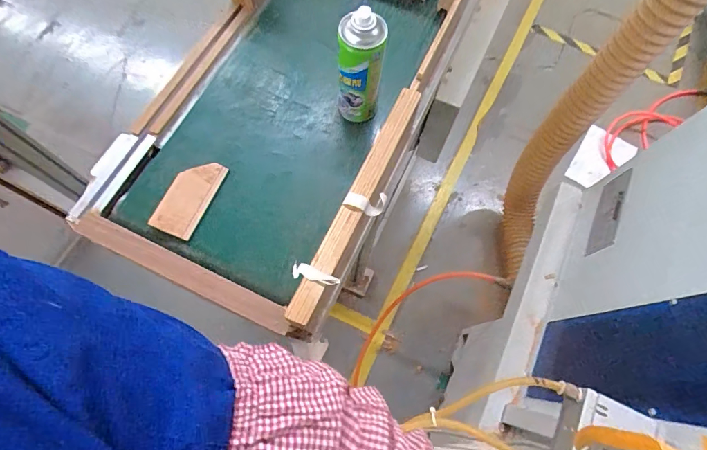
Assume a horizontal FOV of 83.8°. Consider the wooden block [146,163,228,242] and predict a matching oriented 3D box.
[{"bbox_3d":[-0.242,-0.040,0.581,0.061,0.021,0.121,22,71,5],"label":"wooden block"}]

